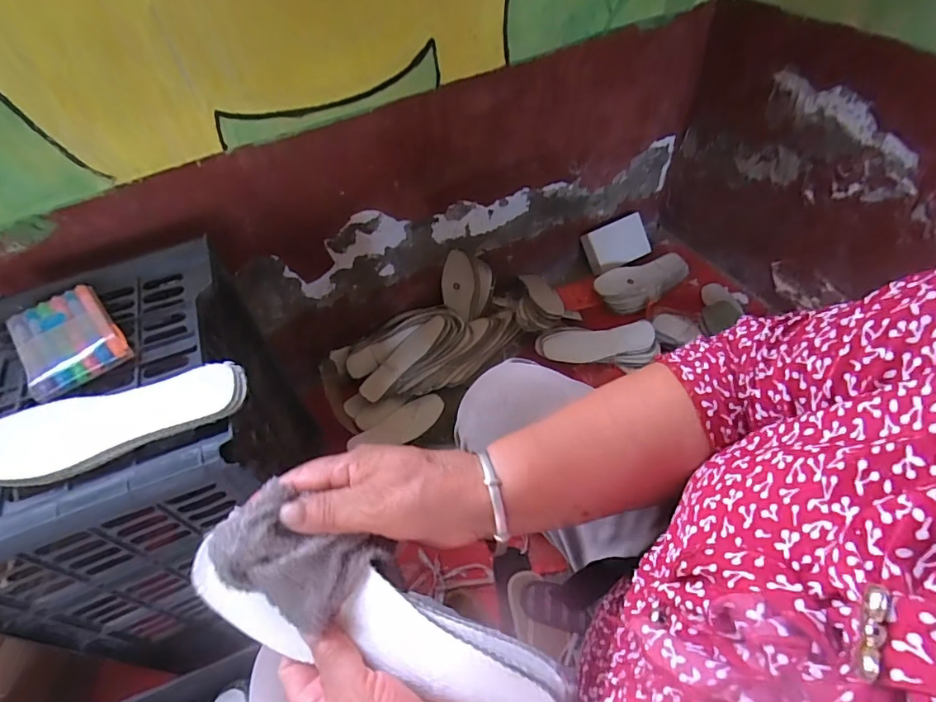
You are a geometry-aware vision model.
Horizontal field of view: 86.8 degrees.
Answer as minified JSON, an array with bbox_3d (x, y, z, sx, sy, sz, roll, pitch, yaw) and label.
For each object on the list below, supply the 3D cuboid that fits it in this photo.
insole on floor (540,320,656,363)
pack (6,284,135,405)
[{"bbox_3d":[0.265,-0.017,1.008,0.224,0.011,0.063,-9,90,3],"label":"insole on floor"},{"bbox_3d":[-0.414,-0.014,0.509,0.087,0.017,0.142,-37,56,-26],"label":"pack"}]

